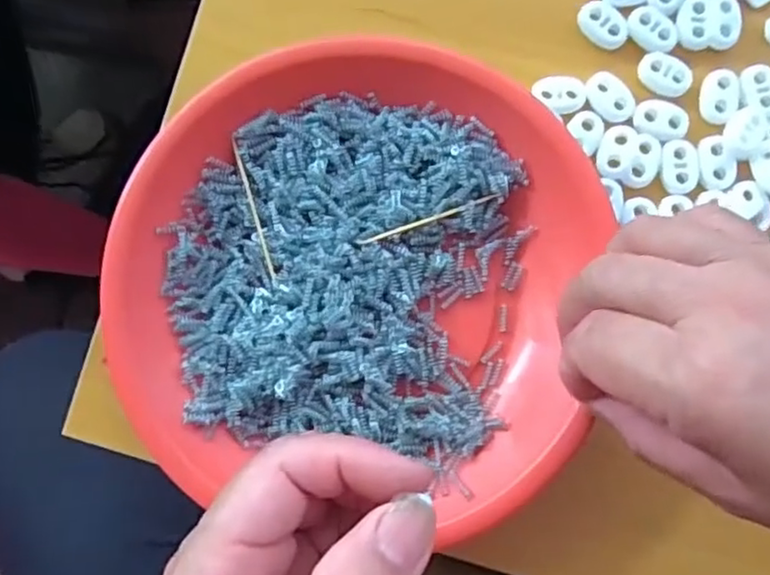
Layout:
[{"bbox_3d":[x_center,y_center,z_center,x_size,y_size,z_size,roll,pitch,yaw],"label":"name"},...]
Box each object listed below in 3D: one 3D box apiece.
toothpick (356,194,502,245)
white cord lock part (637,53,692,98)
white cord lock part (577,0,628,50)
[{"bbox_3d":[0.018,-0.027,0.263,0.060,0.004,0.004,-19,84,-1],"label":"toothpick"},{"bbox_3d":[0.117,-0.089,0.272,0.022,0.004,0.015,36,86,4],"label":"white cord lock part"},{"bbox_3d":[0.092,-0.111,0.276,0.015,0.004,0.022,-45,85,-3],"label":"white cord lock part"}]

